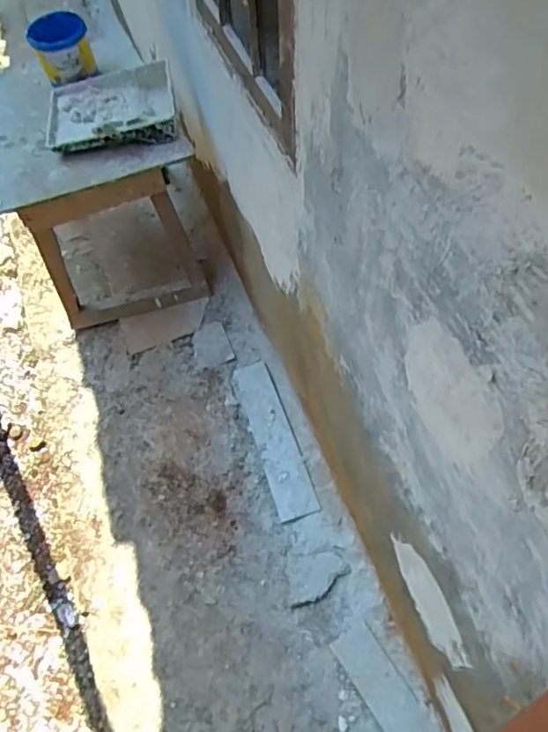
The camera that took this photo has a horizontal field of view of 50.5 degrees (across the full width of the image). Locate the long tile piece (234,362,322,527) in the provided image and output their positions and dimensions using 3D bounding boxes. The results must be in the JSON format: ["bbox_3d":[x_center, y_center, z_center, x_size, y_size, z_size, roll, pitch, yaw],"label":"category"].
[{"bbox_3d":[-0.001,0.201,1.664,0.113,0.011,0.484,-17,58,-9],"label":"long tile piece"}]

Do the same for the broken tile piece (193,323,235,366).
[{"bbox_3d":[-0.200,-0.067,1.844,0.114,0.008,0.154,-17,58,-9],"label":"broken tile piece"}]

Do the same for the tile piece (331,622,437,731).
[{"bbox_3d":[0.251,0.731,1.305,0.097,0.007,0.290,-36,53,-3],"label":"tile piece"}]

